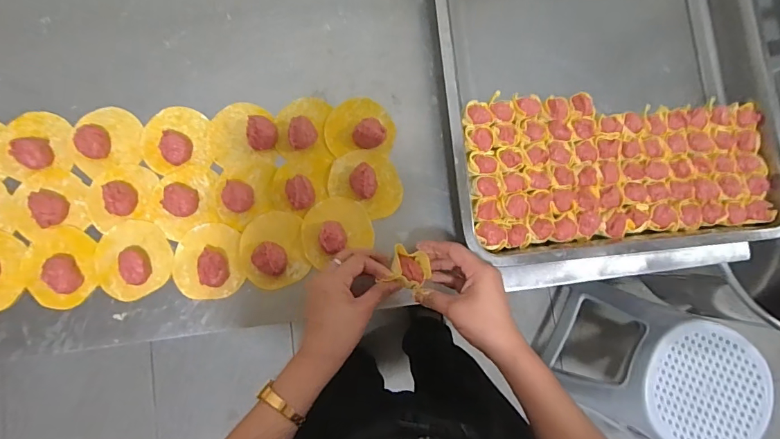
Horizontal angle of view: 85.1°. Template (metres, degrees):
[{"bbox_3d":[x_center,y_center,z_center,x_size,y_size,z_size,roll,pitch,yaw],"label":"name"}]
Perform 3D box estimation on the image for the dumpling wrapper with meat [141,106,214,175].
[{"bbox_3d":[-0.244,-0.094,0.480,0.077,0.021,0.070,-12,86,-7],"label":"dumpling wrapper with meat"}]

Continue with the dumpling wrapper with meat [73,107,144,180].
[{"bbox_3d":[-0.321,-0.090,0.480,0.069,0.020,0.079,-3,85,-6],"label":"dumpling wrapper with meat"}]

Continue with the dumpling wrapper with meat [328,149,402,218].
[{"bbox_3d":[-0.025,-0.046,0.493,0.087,0.024,0.070,31,82,-2],"label":"dumpling wrapper with meat"}]

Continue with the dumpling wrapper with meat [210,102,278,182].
[{"bbox_3d":[-0.170,-0.094,0.489,0.073,0.024,0.090,0,84,-6],"label":"dumpling wrapper with meat"}]

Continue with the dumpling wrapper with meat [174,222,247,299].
[{"bbox_3d":[-0.203,0.047,0.469,0.074,0.024,0.083,-8,85,-7],"label":"dumpling wrapper with meat"}]

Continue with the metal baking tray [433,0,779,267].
[{"bbox_3d":[0.247,-0.272,0.530,0.396,0.059,0.632,-4,85,-7],"label":"metal baking tray"}]

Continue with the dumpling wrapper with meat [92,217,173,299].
[{"bbox_3d":[-0.285,0.042,0.463,0.080,0.023,0.081,1,84,-6],"label":"dumpling wrapper with meat"}]

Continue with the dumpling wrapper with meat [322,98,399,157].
[{"bbox_3d":[-0.035,-0.113,0.505,0.083,0.021,0.068,-1,85,-6],"label":"dumpling wrapper with meat"}]

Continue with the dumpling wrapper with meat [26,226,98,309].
[{"bbox_3d":[-0.357,0.052,0.458,0.068,0.020,0.086,0,84,-6],"label":"dumpling wrapper with meat"}]

